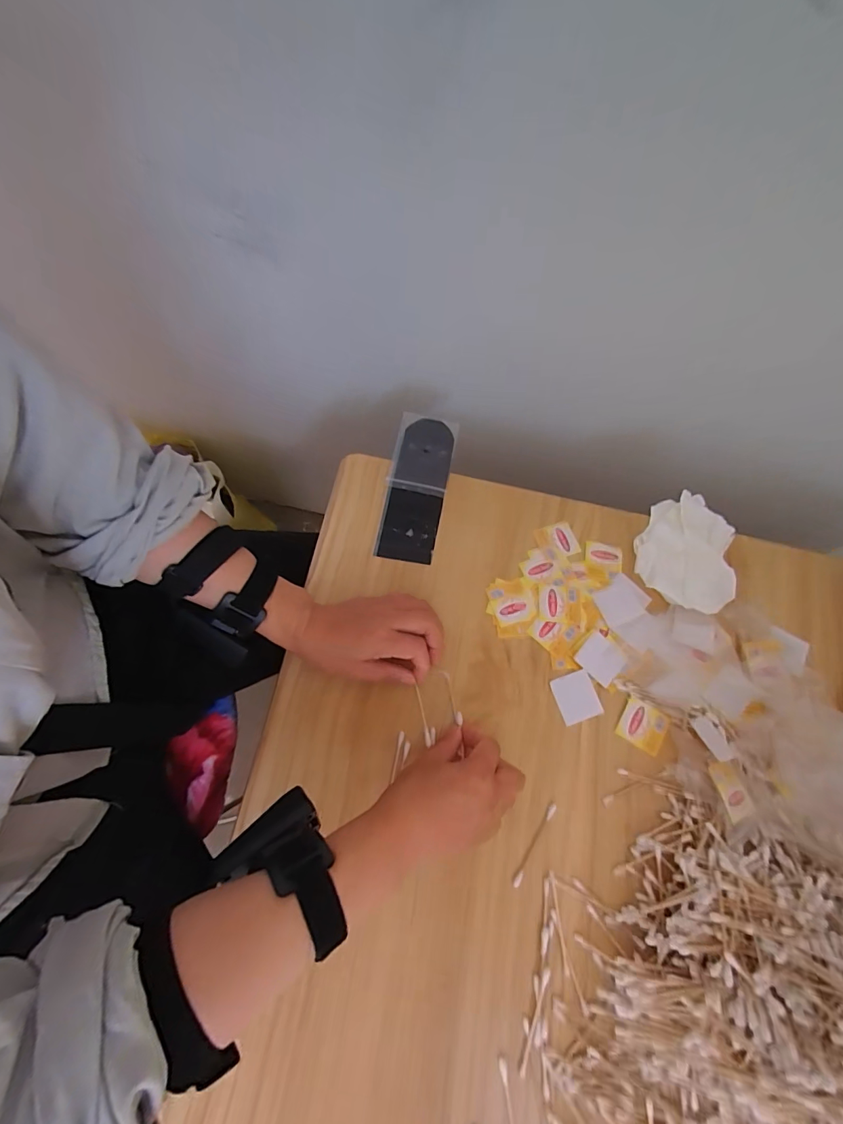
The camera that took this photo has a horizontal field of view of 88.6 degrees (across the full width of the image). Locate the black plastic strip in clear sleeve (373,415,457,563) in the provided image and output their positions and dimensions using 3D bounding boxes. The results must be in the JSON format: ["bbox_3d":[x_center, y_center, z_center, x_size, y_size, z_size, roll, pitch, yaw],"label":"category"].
[{"bbox_3d":[-0.005,-0.084,0.467,0.063,0.011,0.175,10,71,2],"label":"black plastic strip in clear sleeve"}]

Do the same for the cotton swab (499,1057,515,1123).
[{"bbox_3d":[0.064,0.401,0.307,0.006,0.004,0.072,-5,72,-7],"label":"cotton swab"}]

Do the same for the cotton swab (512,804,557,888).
[{"bbox_3d":[0.096,0.240,0.366,0.007,0.004,0.071,33,71,6],"label":"cotton swab"}]

